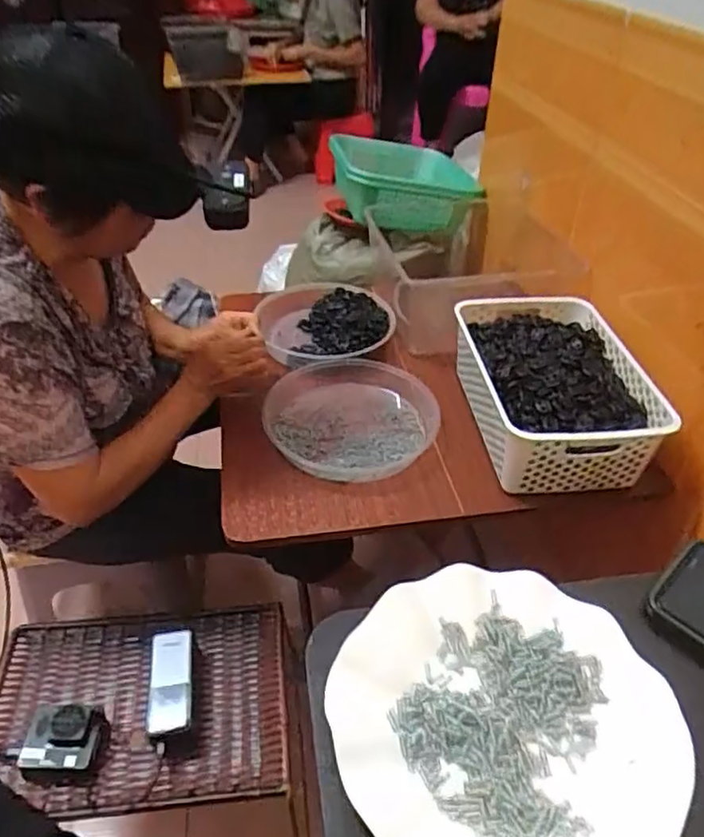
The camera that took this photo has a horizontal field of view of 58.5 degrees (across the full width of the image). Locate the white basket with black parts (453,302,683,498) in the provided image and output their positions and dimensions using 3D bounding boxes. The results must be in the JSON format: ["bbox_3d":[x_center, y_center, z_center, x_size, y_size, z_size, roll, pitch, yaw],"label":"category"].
[{"bbox_3d":[0.271,-0.042,0.860,0.210,0.104,0.315,-3,40,-4],"label":"white basket with black parts"}]

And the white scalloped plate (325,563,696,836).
[{"bbox_3d":[0.081,0.166,0.347,0.178,0.026,0.177,0,40,0],"label":"white scalloped plate"}]

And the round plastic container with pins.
[{"bbox_3d":[0.001,-0.008,0.871,0.227,0.036,0.234,0,40,0],"label":"round plastic container with pins"}]

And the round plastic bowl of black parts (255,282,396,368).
[{"bbox_3d":[-0.044,-0.155,1.055,0.212,0.057,0.249,-8,41,-10],"label":"round plastic bowl of black parts"}]

